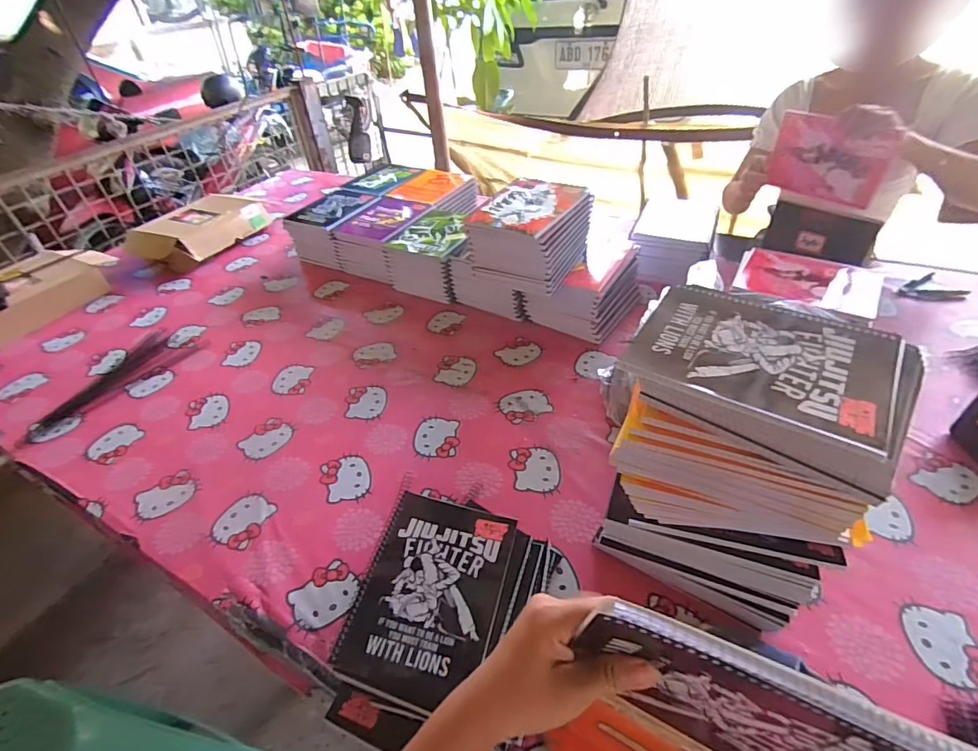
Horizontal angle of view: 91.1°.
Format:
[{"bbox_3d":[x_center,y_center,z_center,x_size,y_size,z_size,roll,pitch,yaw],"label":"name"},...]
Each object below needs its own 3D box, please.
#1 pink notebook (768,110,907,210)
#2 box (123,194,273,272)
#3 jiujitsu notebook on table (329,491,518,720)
[{"bbox_3d":[0.649,-0.408,0.918,0.191,0.158,0.011,35,68,32],"label":"pink notebook"},{"bbox_3d":[-0.789,-0.399,1.316,0.221,0.088,0.328,17,47,23],"label":"box"},{"bbox_3d":[-0.062,0.230,0.517,0.144,0.023,0.205,8,43,15],"label":"jiujitsu notebook on table"}]

